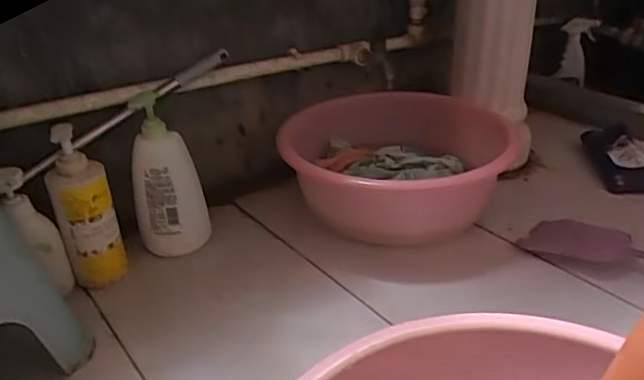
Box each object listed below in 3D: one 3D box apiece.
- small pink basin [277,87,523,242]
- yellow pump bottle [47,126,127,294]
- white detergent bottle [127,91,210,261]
[{"bbox_3d":[0.138,-0.039,1.041,0.415,0.147,0.362,-1,30,2],"label":"small pink basin"},{"bbox_3d":[-0.339,0.032,0.842,0.082,0.233,0.059,-18,33,-24],"label":"yellow pump bottle"},{"bbox_3d":[-0.240,-0.013,0.912,0.098,0.243,0.075,1,31,7],"label":"white detergent bottle"}]

